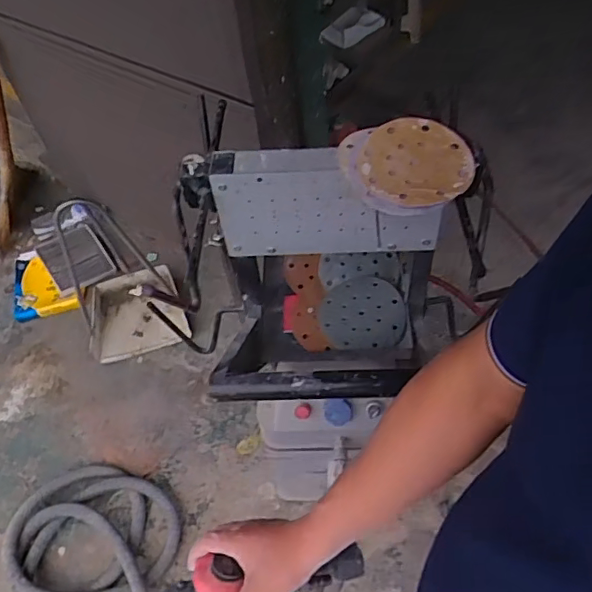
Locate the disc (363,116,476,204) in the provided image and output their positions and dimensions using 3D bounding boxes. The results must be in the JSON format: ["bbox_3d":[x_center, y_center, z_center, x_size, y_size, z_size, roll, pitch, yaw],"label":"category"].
[{"bbox_3d":[0.154,-0.171,0.705,0.132,0.010,0.131,1,61,8],"label":"disc"}]

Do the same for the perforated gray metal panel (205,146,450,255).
[{"bbox_3d":[0.047,-0.127,0.788,0.305,0.164,0.044,0,51,4],"label":"perforated gray metal panel"}]

